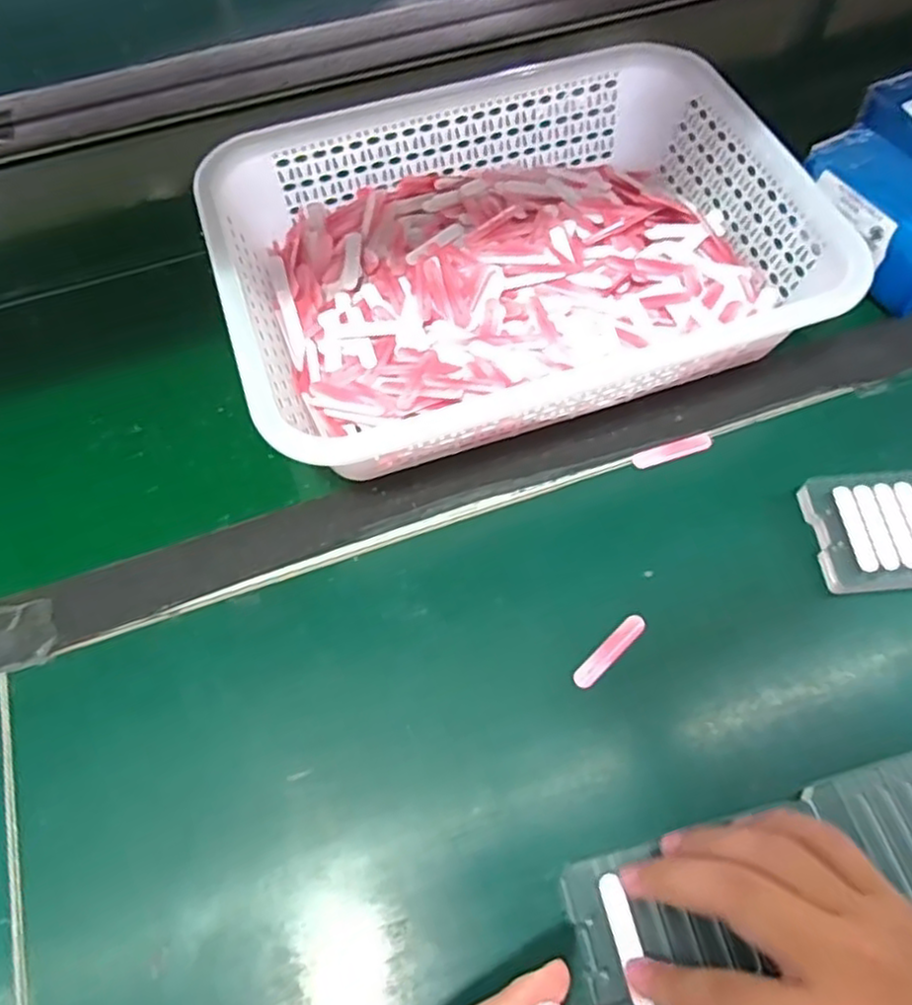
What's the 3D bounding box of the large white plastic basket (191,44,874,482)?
[{"bbox_3d":[0.033,-0.163,0.457,0.349,0.081,0.240,-16,62,-7],"label":"large white plastic basket"}]

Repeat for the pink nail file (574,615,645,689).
[{"bbox_3d":[0.082,0.079,0.372,0.051,0.004,0.011,-41,68,-19],"label":"pink nail file"}]

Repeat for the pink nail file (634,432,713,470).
[{"bbox_3d":[0.133,-0.032,0.428,0.051,0.004,0.011,-16,62,-7],"label":"pink nail file"}]

